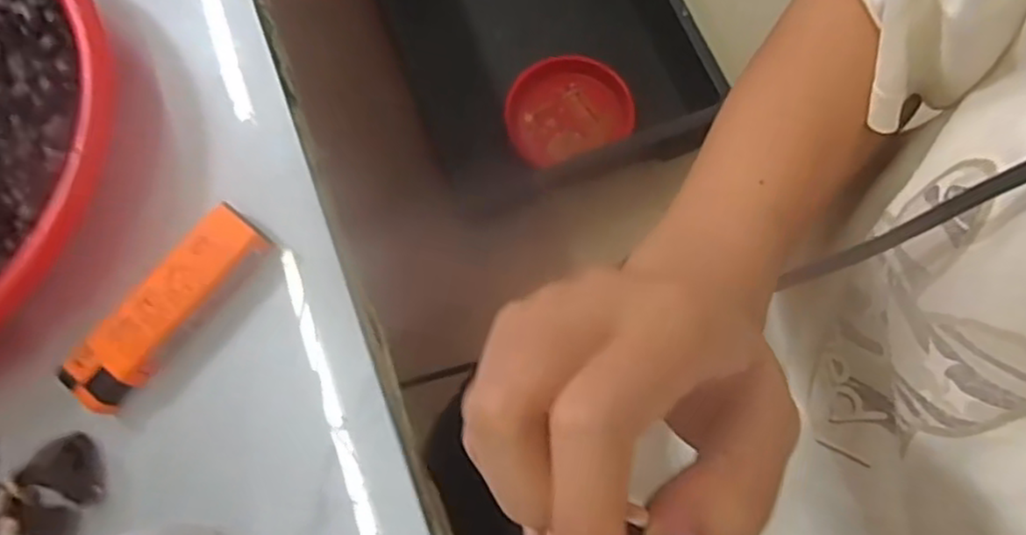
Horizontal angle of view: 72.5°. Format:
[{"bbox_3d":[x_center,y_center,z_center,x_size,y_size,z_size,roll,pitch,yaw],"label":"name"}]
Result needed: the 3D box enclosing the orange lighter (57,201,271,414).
[{"bbox_3d":[-0.120,0.013,0.241,0.022,0.008,0.078,38,78,10],"label":"orange lighter"}]

